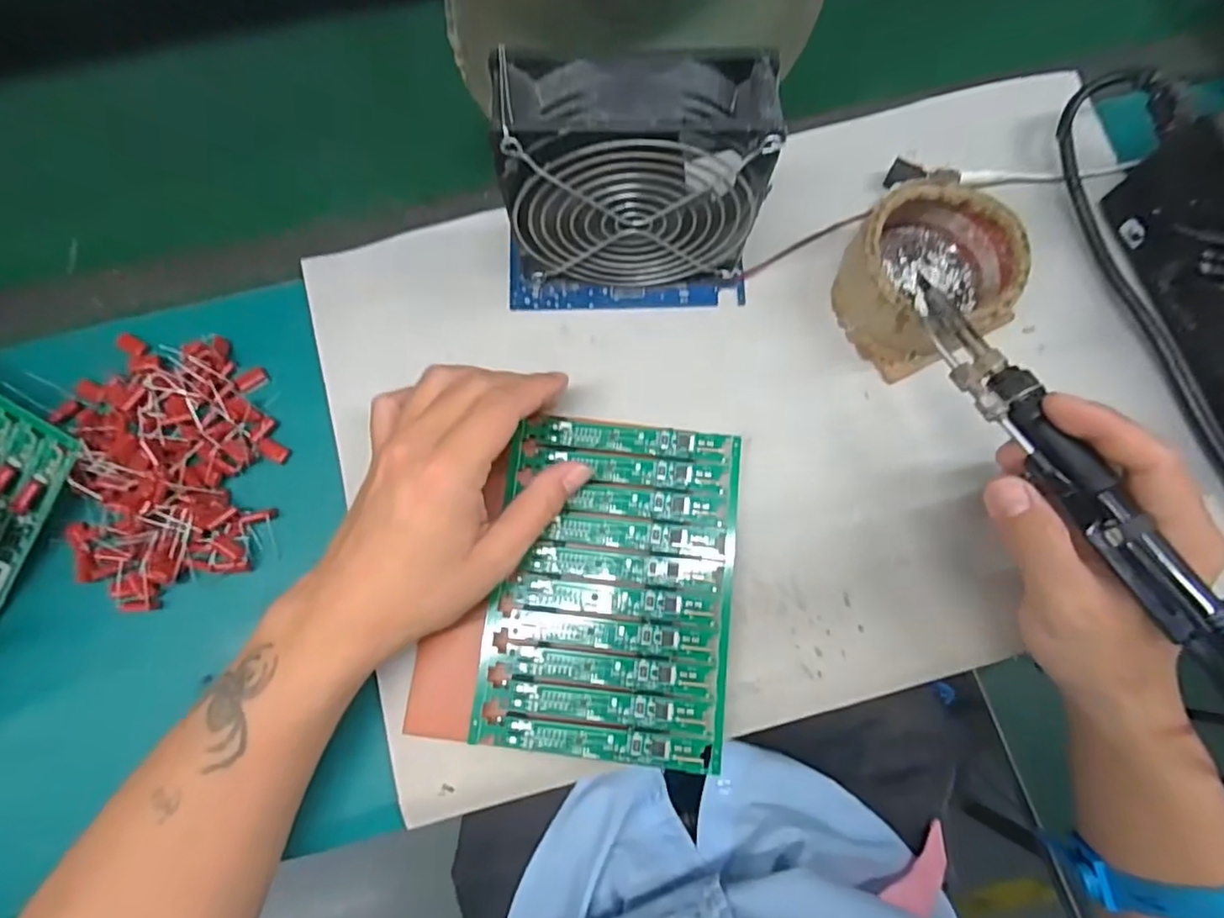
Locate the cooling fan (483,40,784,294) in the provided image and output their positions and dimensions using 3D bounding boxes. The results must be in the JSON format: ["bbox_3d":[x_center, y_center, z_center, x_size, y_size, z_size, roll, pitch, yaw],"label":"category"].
[{"bbox_3d":[0.009,-0.131,0.298,0.124,0.123,0.044,0,78,1],"label":"cooling fan"}]

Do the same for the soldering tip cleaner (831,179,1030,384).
[{"bbox_3d":[0.173,-0.098,0.328,0.090,0.042,0.091,0,78,1],"label":"soldering tip cleaner"}]

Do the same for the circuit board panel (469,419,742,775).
[{"bbox_3d":[0.000,0.063,0.307,0.119,0.005,0.163,6,78,3],"label":"circuit board panel"}]

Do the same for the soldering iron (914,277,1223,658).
[{"bbox_3d":[0.195,0.009,0.262,0.026,0.026,0.217,-26,67,-4],"label":"soldering iron"}]

